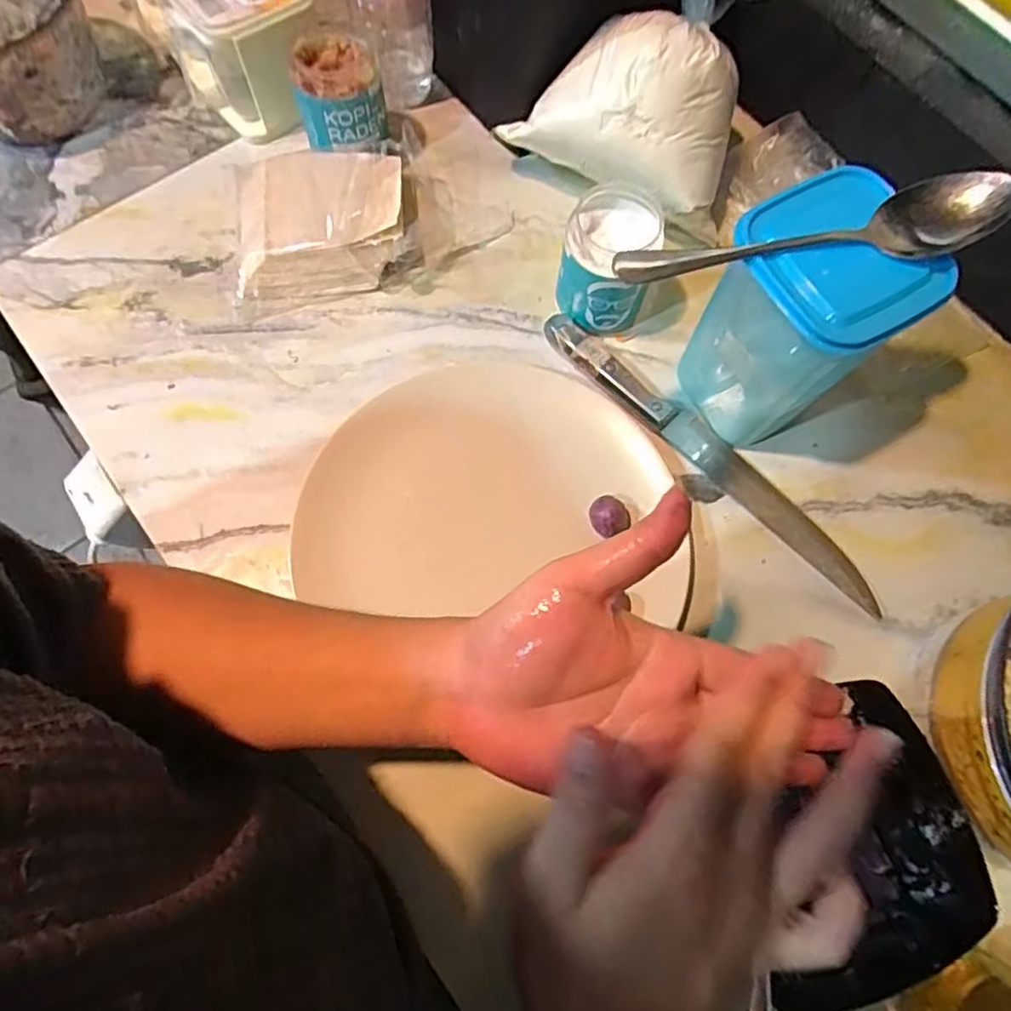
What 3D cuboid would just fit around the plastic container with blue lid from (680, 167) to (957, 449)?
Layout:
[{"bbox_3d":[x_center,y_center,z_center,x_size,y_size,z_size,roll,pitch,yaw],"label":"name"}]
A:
[{"bbox_3d":[0.174,-0.108,0.418,0.083,0.153,0.093,-30,76,-11],"label":"plastic container with blue lid"}]

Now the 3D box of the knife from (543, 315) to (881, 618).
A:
[{"bbox_3d":[0.141,-0.037,0.466,0.291,0.019,0.034,42,76,10],"label":"knife"}]

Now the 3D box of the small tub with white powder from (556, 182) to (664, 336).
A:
[{"bbox_3d":[0.073,-0.172,0.474,0.063,0.080,0.075,17,73,3],"label":"small tub with white powder"}]

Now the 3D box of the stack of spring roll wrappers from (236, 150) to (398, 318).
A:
[{"bbox_3d":[-0.140,-0.210,0.491,0.122,0.050,0.115,-5,73,-4],"label":"stack of spring roll wrappers"}]

